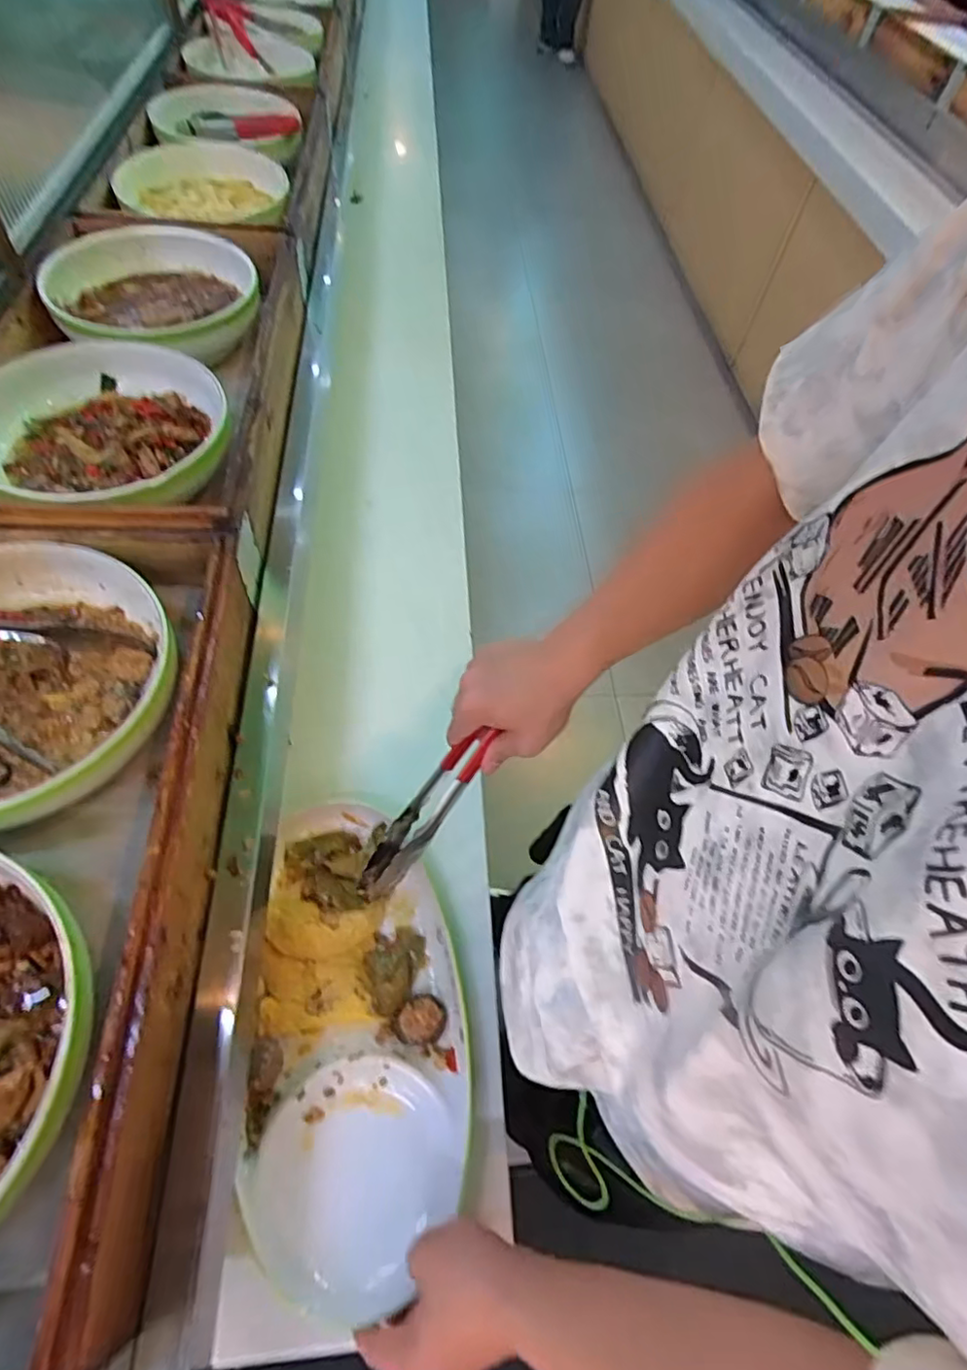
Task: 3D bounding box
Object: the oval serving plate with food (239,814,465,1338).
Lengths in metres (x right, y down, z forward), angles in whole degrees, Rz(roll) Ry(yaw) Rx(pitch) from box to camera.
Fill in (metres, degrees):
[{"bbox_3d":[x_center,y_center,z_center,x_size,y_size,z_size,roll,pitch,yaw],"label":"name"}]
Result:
[{"bbox_3d":[-0.104,0.283,0.524,0.169,0.058,0.352,-2,58,-5],"label":"oval serving plate with food"}]

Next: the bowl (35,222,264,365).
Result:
[{"bbox_3d":[-0.383,-0.461,0.724,0.232,0.059,0.215,2,58,-3],"label":"bowl"}]

